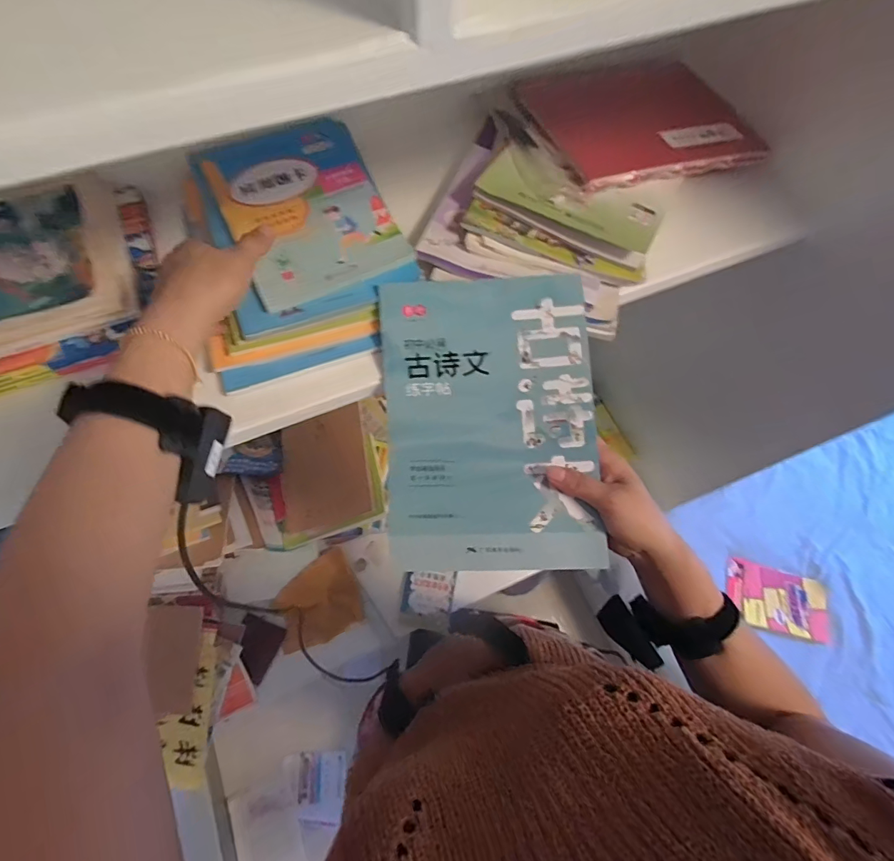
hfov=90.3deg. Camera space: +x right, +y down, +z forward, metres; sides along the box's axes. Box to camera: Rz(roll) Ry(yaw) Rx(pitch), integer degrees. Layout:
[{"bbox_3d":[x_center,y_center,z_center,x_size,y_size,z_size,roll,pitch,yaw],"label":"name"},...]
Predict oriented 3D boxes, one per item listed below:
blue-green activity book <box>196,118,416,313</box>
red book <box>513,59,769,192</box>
[{"bbox_3d":[-0.141,-0.223,0.438,0.147,0.009,0.212,-22,71,-11],"label":"blue-green activity book"},{"bbox_3d":[0.215,-0.374,0.513,0.229,0.021,0.216,-16,70,-9],"label":"red book"}]

